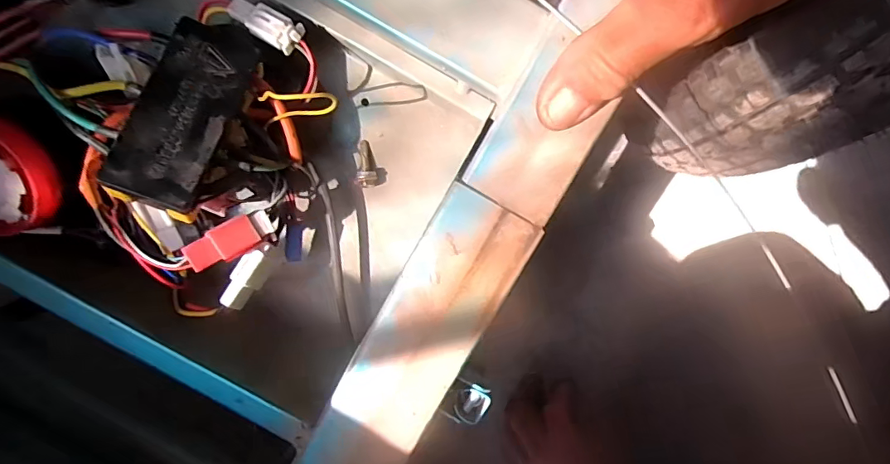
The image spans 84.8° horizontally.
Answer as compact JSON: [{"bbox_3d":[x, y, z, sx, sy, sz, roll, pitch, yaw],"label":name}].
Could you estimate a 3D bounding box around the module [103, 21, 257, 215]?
[{"bbox_3d":[-0.108,-0.054,0.207,0.034,0.019,0.086,16,73,4],"label":"module"}]

